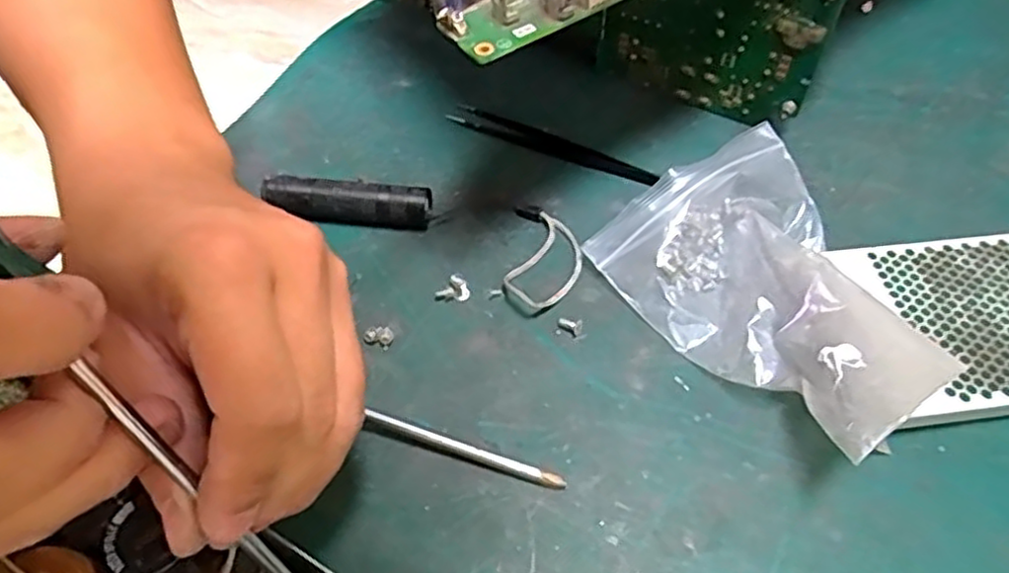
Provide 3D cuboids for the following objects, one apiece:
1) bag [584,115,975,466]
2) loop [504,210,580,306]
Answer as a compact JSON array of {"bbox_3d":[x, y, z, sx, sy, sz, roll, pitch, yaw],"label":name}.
[{"bbox_3d":[0.123,-0.005,0.306,0.106,0.053,0.143,-29,58,-19],"label":"bag"},{"bbox_3d":[0.019,-0.014,0.342,0.035,0.007,0.063,6,54,5],"label":"loop"}]

